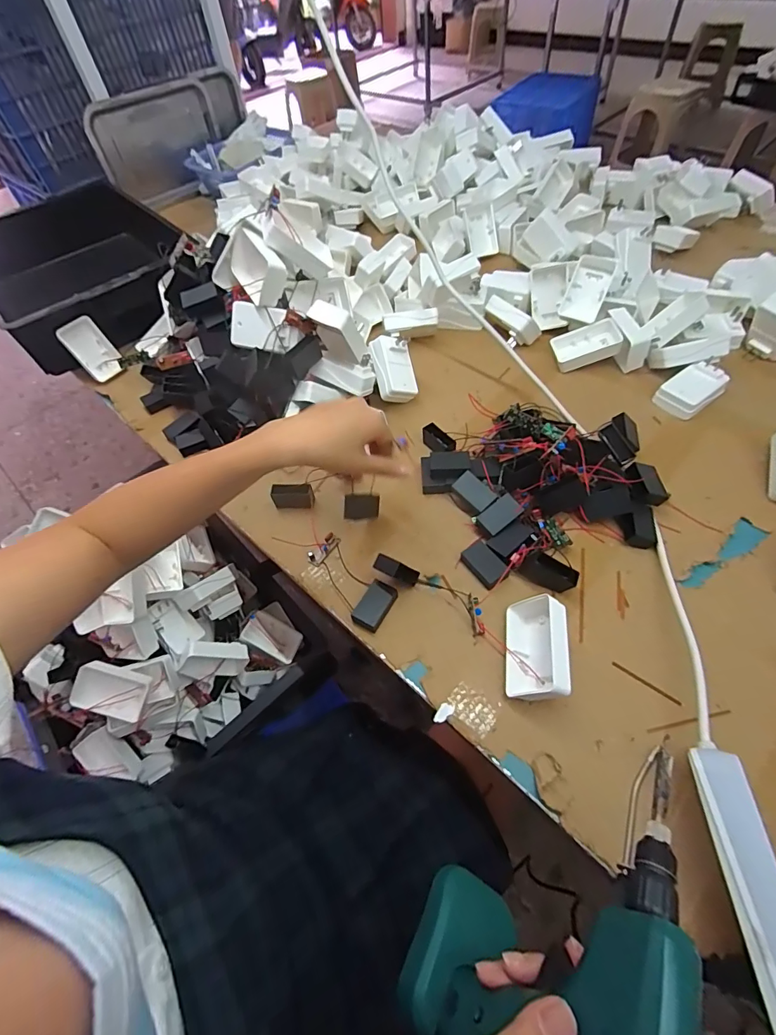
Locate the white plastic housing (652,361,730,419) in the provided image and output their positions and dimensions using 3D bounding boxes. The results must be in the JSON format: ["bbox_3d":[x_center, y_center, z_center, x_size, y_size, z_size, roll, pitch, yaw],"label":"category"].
[{"bbox_3d":[0.417,-0.174,0.607,0.084,0.030,0.054,-29,58,-14],"label":"white plastic housing"}]

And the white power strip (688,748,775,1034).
[{"bbox_3d":[0.242,0.244,0.287,0.027,0.028,0.166,-2,56,4],"label":"white power strip"}]

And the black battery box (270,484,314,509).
[{"bbox_3d":[-0.119,-0.027,0.556,0.050,0.031,0.021,-1,56,5],"label":"black battery box"}]

